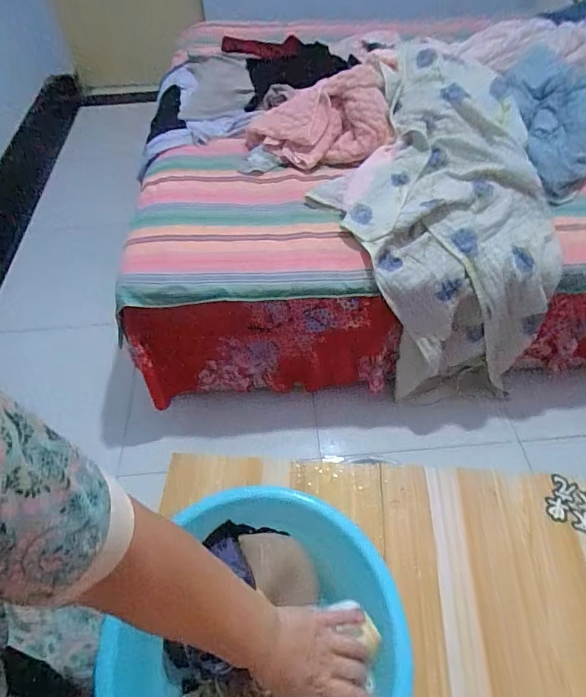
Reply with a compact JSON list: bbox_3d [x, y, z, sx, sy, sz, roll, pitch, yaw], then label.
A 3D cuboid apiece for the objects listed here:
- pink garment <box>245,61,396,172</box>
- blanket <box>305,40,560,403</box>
[{"bbox_3d":[0.072,-0.678,1.295,0.431,0.186,0.207,4,54,5],"label":"pink garment"},{"bbox_3d":[0.364,-0.360,1.351,0.572,0.665,0.705,-5,53,-1],"label":"blanket"}]

